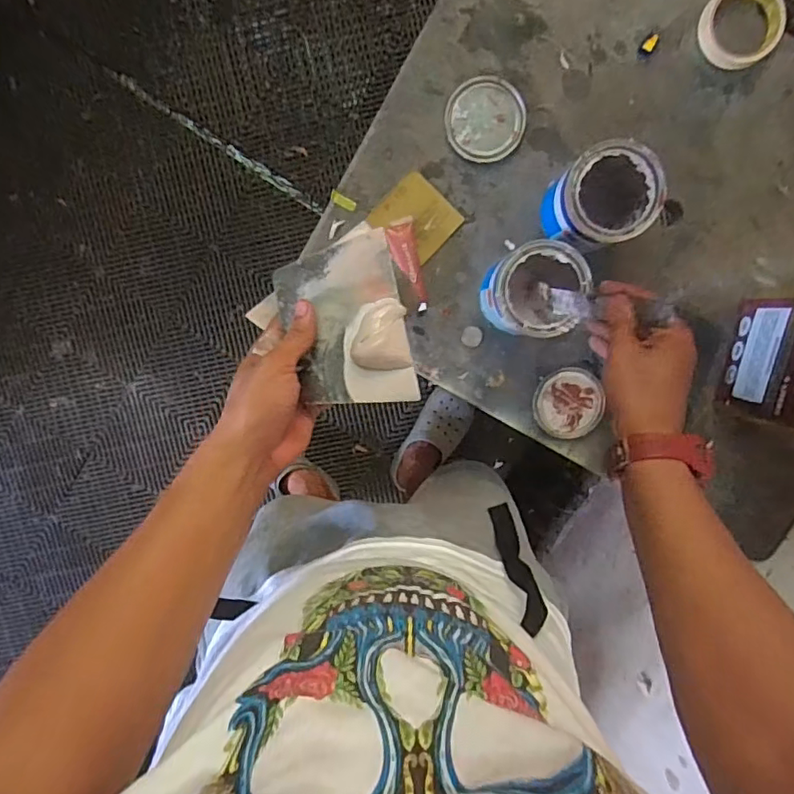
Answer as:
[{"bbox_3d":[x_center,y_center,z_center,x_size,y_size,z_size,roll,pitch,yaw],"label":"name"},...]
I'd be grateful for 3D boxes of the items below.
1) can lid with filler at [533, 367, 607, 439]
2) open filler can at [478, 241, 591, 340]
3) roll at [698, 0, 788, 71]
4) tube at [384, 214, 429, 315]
[{"bbox_3d":[0.234,0.009,0.763,0.090,0.008,0.094,4,103,11],"label":"can lid with filler"},{"bbox_3d":[0.161,-0.129,0.679,0.093,0.120,0.101,0,97,2],"label":"open filler can"},{"bbox_3d":[0.421,-0.454,0.682,0.094,0.020,0.096,0,97,2],"label":"roll"},{"bbox_3d":[0.014,-0.170,0.723,0.036,0.014,0.120,-12,97,3],"label":"tube"}]

